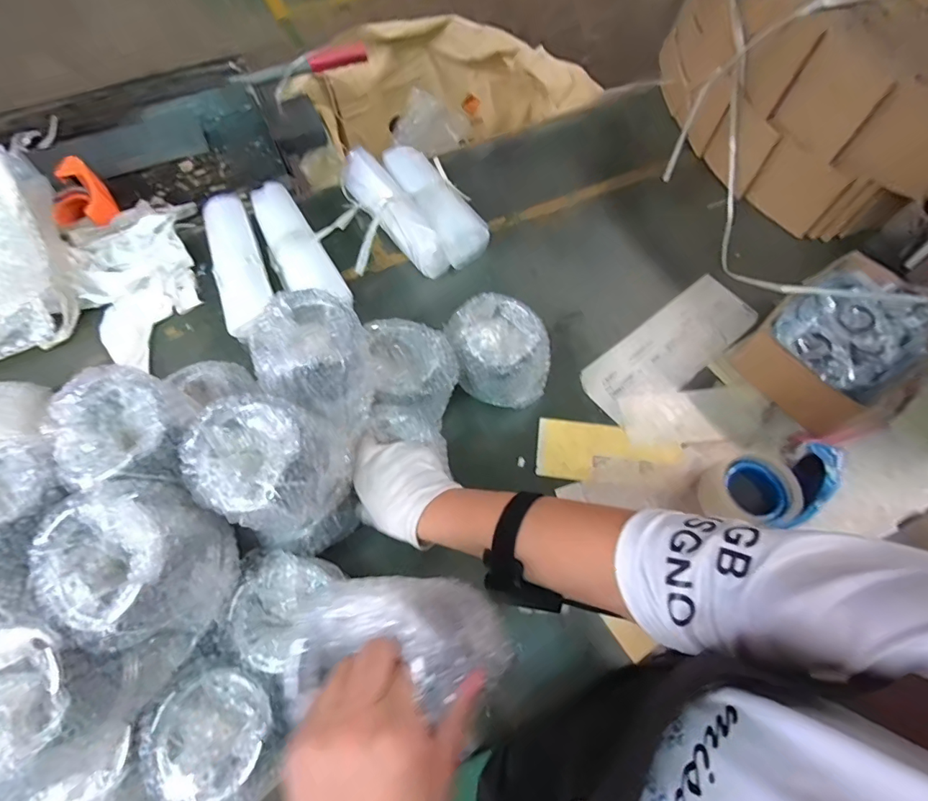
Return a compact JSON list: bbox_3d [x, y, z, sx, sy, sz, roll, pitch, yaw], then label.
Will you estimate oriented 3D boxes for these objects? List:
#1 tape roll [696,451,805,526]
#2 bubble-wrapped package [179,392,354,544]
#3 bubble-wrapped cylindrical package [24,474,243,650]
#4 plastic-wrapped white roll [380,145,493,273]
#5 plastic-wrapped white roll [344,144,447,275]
[{"bbox_3d":[0.343,0.105,0.554,0.102,0.048,0.094,0,66,0],"label":"tape roll"},{"bbox_3d":[-0.177,0.057,0.427,0.112,0.109,0.118,31,70,13],"label":"bubble-wrapped package"},{"bbox_3d":[-0.282,0.138,0.393,0.127,0.102,0.129,-3,66,-1],"label":"bubble-wrapped cylindrical package"},{"bbox_3d":[-0.049,-0.327,0.750,0.092,0.062,0.243,-33,69,-12],"label":"plastic-wrapped white roll"},{"bbox_3d":[-0.110,-0.299,0.726,0.070,0.070,0.239,-33,70,-14],"label":"plastic-wrapped white roll"}]

